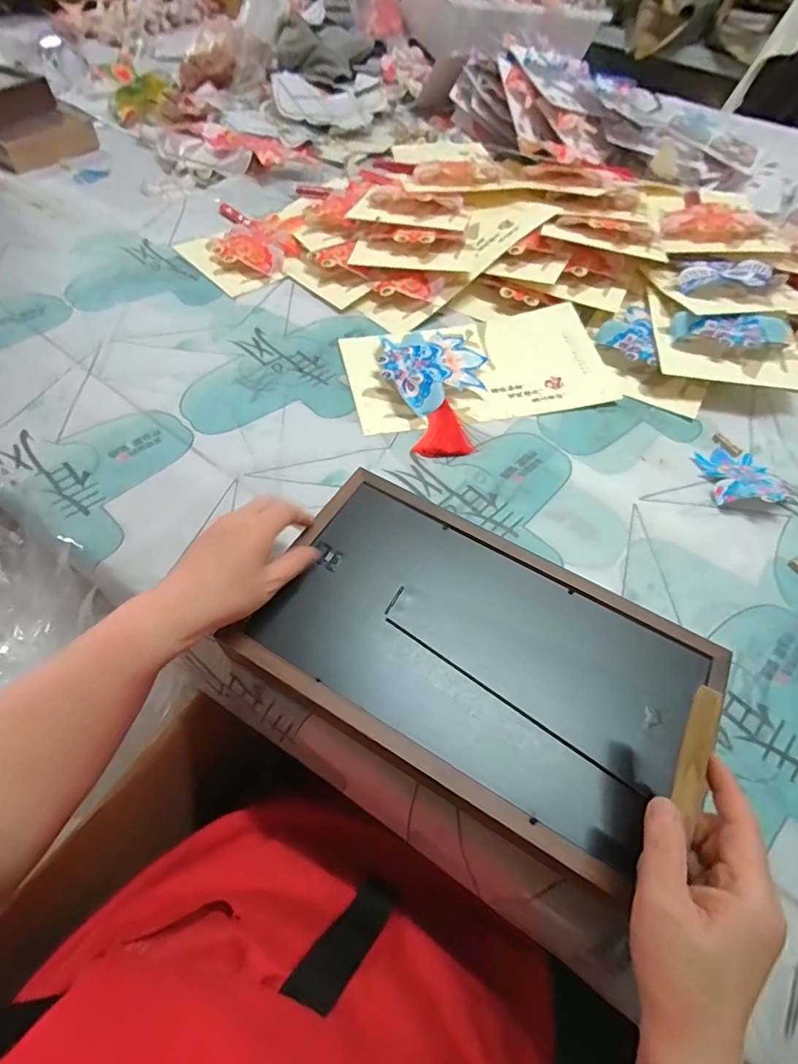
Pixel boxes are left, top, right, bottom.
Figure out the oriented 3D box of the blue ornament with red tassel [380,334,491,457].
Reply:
[{"bbox_3d":[0.050,-0.165,0.579,0.119,0.023,0.177,-11,58,-11],"label":"blue ornament with red tassel"}]

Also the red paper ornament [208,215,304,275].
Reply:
[{"bbox_3d":[-0.204,-0.443,0.747,0.126,0.015,0.139,33,60,16],"label":"red paper ornament"}]

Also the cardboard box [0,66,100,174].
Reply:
[{"bbox_3d":[-0.641,-0.711,0.841,0.207,0.105,0.115,-37,67,-25],"label":"cardboard box"}]

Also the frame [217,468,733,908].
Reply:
[{"bbox_3d":[0.057,0.086,0.384,0.319,0.019,0.201,28,59,13],"label":"frame"}]

